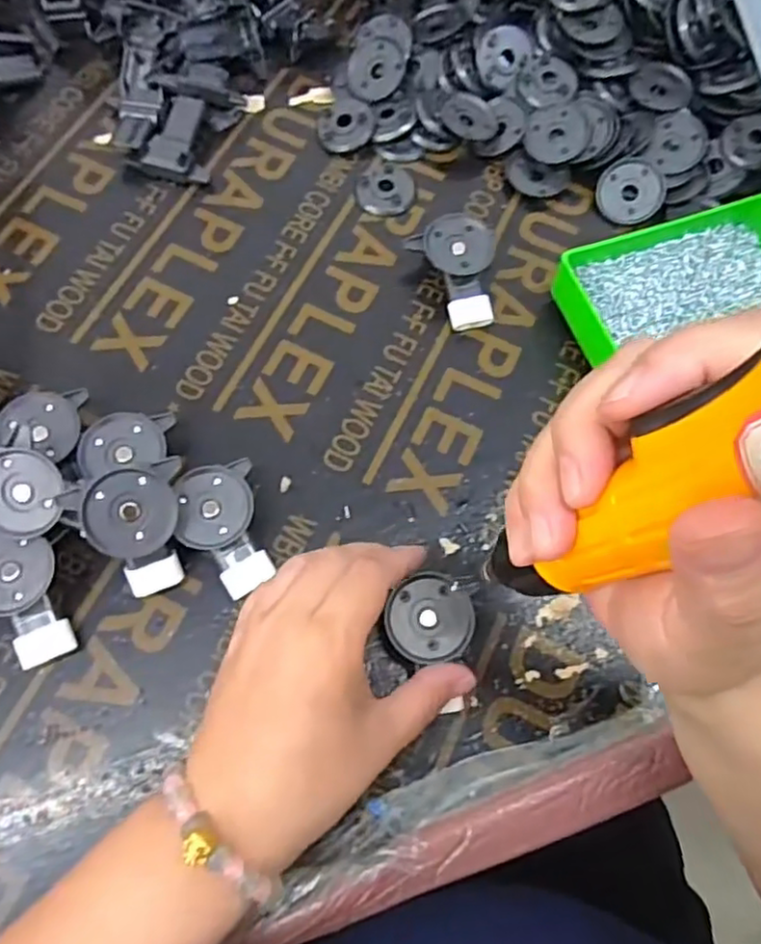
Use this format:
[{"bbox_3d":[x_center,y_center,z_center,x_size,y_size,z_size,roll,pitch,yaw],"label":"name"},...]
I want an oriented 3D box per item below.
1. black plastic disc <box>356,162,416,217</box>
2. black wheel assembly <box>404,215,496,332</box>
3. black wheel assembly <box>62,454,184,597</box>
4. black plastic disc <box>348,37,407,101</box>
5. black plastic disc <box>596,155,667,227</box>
[{"bbox_3d":[0.004,-0.195,0.448,0.040,0.005,0.040,9,69,1],"label":"black plastic disc"},{"bbox_3d":[0.044,-0.126,0.411,0.052,0.030,0.065,1,69,-2],"label":"black wheel assembly"},{"bbox_3d":[-0.123,0.029,0.328,0.045,0.054,0.057,-2,69,-3],"label":"black wheel assembly"},{"bbox_3d":[-0.003,-0.288,0.467,0.040,0.004,0.042,5,99,10],"label":"black plastic disc"},{"bbox_3d":[0.171,-0.192,0.445,0.043,0.006,0.046,-3,86,14],"label":"black plastic disc"}]

